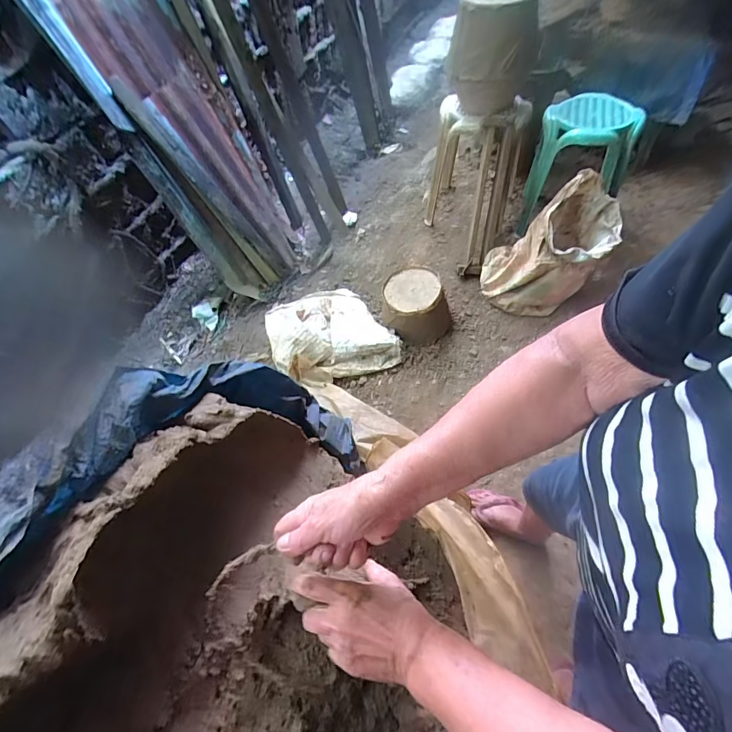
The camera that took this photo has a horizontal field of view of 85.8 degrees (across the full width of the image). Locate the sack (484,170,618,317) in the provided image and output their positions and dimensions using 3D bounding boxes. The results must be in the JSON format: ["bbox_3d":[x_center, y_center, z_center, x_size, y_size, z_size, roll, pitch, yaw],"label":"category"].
[{"bbox_3d":[0.632,-0.405,1.385,0.356,0.342,0.354,32,67,20],"label":"sack"}]

